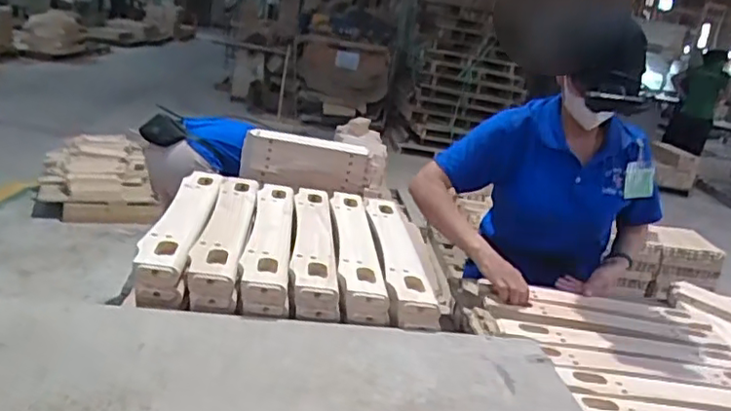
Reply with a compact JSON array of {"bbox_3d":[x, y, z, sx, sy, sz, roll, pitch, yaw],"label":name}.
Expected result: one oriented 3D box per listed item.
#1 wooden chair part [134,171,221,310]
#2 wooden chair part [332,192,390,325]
[{"bbox_3d":[-0.302,0.017,1.065,0.078,0.043,0.509,6,19,-8],"label":"wooden chair part"},{"bbox_3d":[-0.014,0.052,1.093,0.069,0.033,0.480,8,17,-7],"label":"wooden chair part"}]

